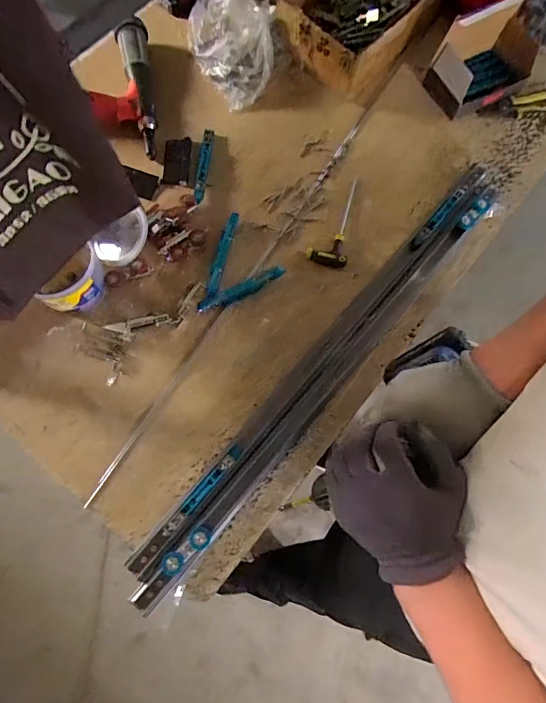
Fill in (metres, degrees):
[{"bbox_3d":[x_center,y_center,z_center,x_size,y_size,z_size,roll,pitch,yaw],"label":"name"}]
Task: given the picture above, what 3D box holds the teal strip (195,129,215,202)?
[{"bbox_3d":[-0.127,-0.344,0.812,0.026,0.012,0.151,3,73,-1],"label":"teal strip"}]

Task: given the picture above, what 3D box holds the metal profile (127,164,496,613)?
[{"bbox_3d":[0.100,0.000,0.711,0.093,0.031,0.884,40,76,9],"label":"metal profile"}]

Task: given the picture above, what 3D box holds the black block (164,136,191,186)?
[{"bbox_3d":[-0.184,-0.366,0.842,0.049,0.011,0.099,1,73,-2],"label":"black block"}]

